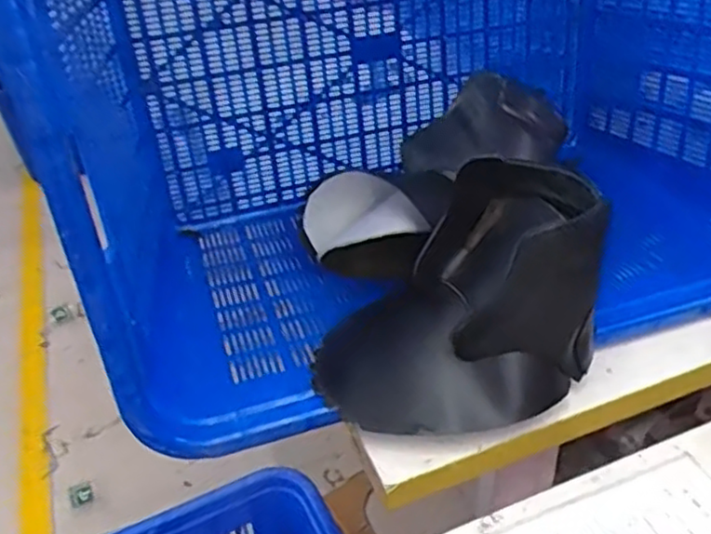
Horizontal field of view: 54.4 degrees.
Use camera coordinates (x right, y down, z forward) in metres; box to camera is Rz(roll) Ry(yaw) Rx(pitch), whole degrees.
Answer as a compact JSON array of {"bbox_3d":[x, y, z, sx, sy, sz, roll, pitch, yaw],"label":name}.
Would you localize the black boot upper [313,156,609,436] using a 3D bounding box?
[{"bbox_3d":[0.089,0.032,0.630,0.254,0.181,0.161,-3,35,2],"label":"black boot upper"}]

